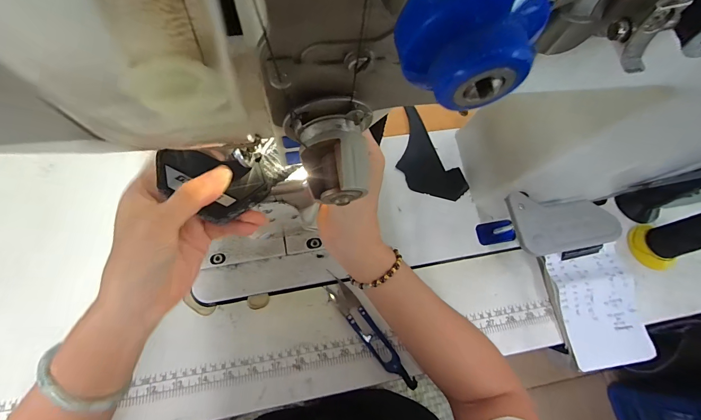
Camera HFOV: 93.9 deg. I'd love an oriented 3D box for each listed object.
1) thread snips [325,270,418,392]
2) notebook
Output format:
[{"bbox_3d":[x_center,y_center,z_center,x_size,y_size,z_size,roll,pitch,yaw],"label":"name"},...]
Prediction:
[{"bbox_3d":[0.023,0.140,0.376,0.026,0.009,0.154,-39,75,-18],"label":"thread snips"},{"bbox_3d":[0.308,0.119,0.405,0.112,0.014,0.136,-5,68,-7],"label":"notebook"}]

